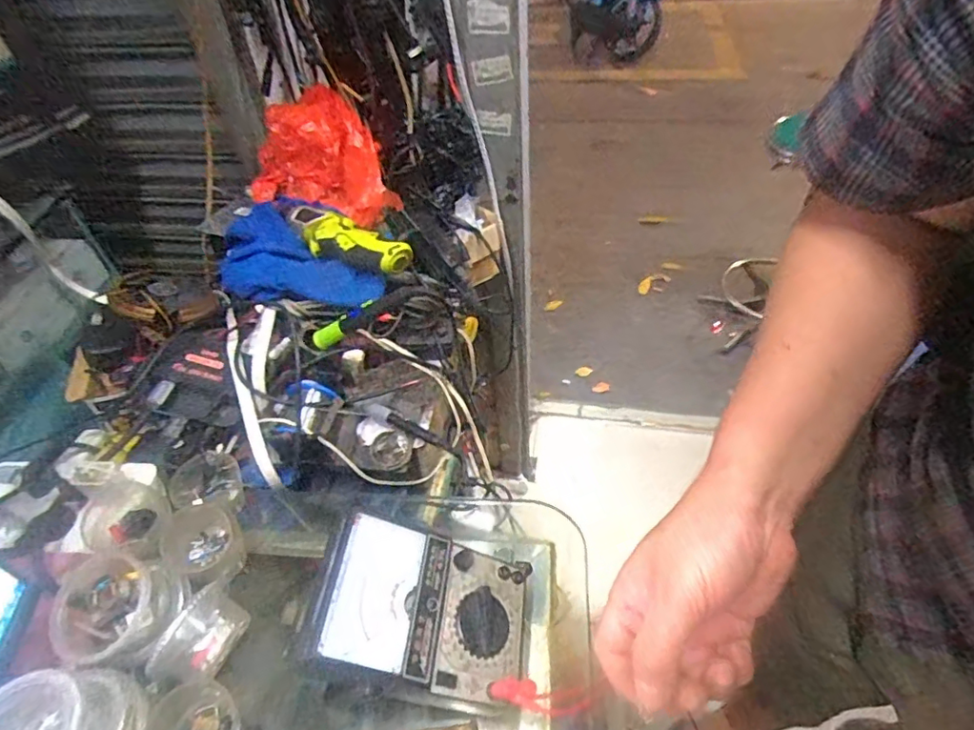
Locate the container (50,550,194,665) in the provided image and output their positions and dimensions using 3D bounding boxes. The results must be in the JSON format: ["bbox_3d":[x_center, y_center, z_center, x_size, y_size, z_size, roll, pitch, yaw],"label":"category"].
[{"bbox_3d":[-0.295,0.194,0.454,0.077,0.048,0.084,-2,48,2],"label":"container"}]

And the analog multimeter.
[{"bbox_3d":[-0.047,0.187,0.431,0.160,0.044,0.108,22,46,-21],"label":"analog multimeter"}]

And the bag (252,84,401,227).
[{"bbox_3d":[-0.228,-0.287,0.787,0.235,0.119,0.123,24,54,24],"label":"bag"}]

